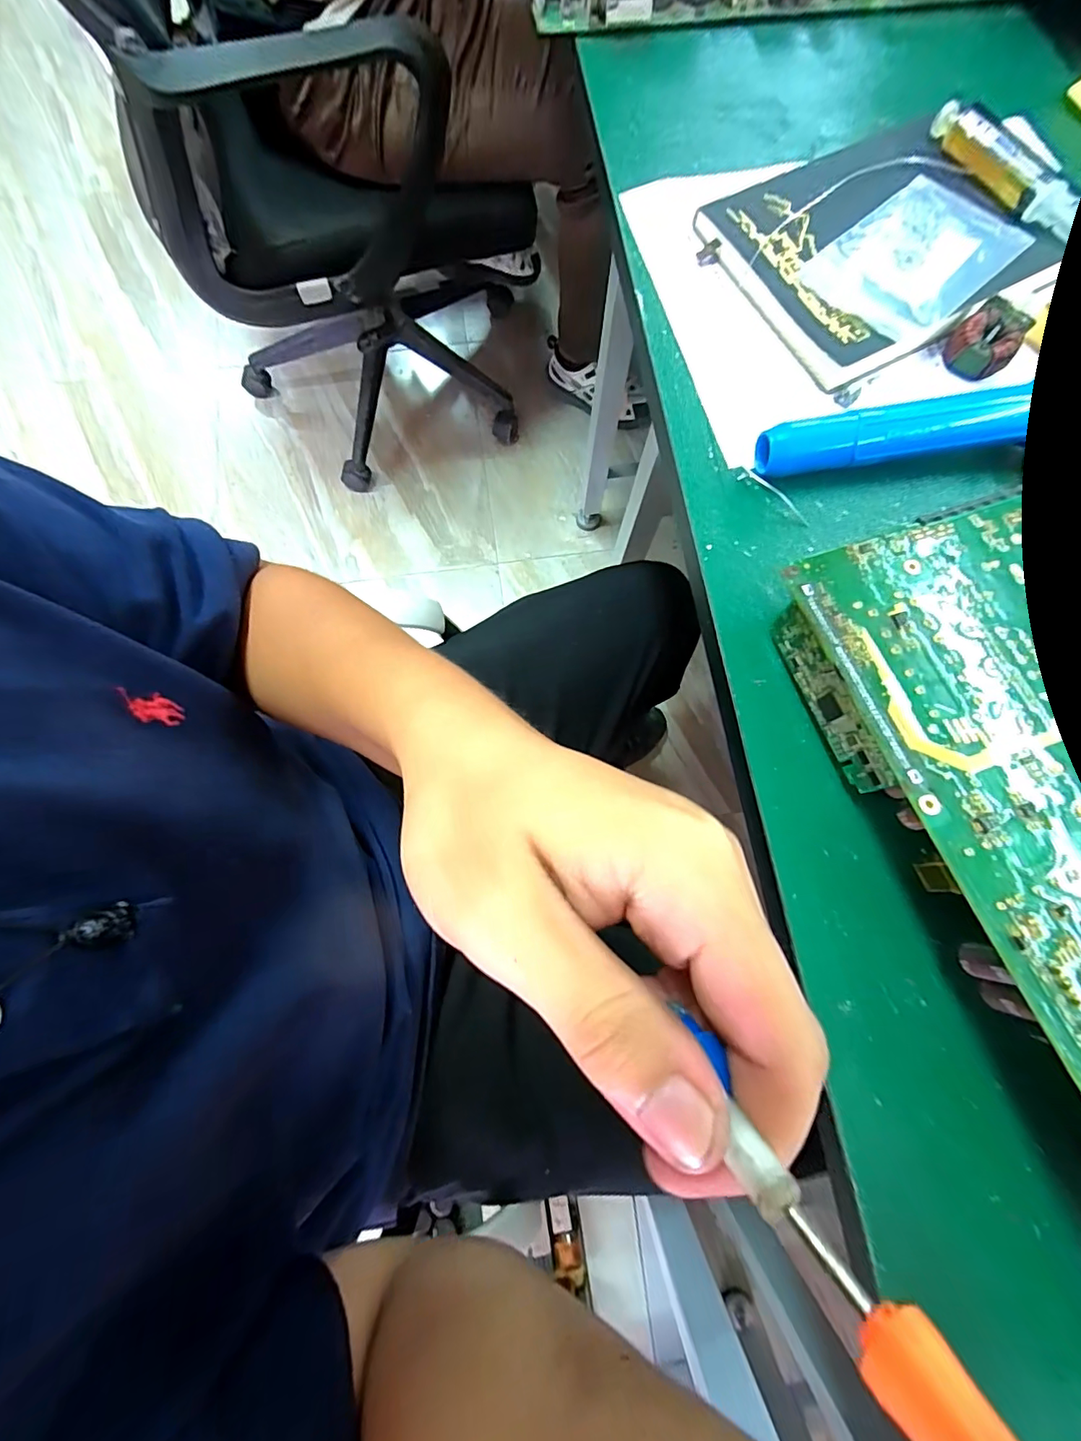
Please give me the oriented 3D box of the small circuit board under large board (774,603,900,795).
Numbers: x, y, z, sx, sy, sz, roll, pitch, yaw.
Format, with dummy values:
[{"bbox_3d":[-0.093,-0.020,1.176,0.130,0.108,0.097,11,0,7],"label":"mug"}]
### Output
[{"bbox_3d":[0.130,-0.010,0.226,0.004,0.027,0.086,-19,78,-5],"label":"small circuit board under large board"}]

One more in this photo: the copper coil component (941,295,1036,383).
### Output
[{"bbox_3d":[0.254,-0.216,0.284,0.035,0.019,0.033,0,77,0],"label":"copper coil component"}]

